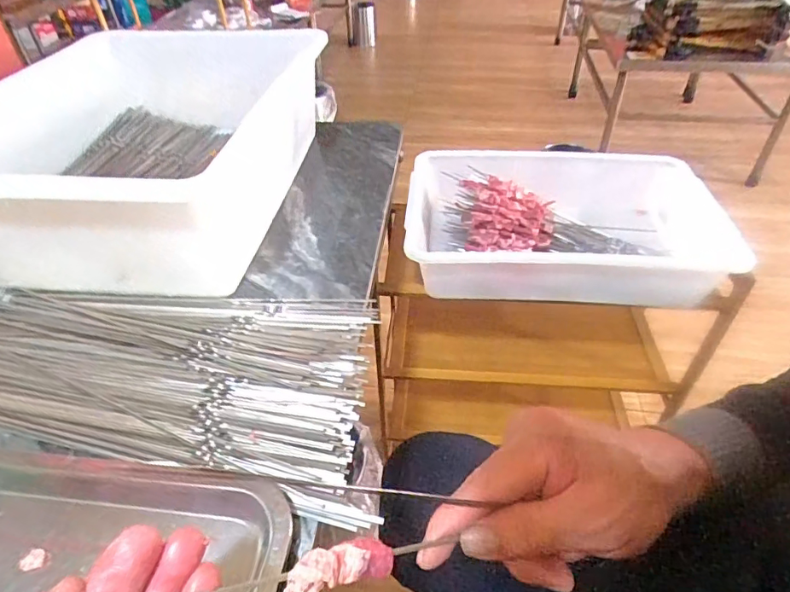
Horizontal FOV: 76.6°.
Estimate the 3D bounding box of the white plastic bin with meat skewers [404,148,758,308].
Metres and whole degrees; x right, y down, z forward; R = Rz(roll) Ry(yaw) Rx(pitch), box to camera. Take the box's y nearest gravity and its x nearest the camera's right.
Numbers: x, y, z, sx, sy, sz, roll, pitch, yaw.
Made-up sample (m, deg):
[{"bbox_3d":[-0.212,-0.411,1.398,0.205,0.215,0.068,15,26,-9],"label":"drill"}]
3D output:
[{"bbox_3d":[0.226,-0.099,0.720,0.409,0.097,0.265,3,43,4],"label":"white plastic bin with meat skewers"}]

